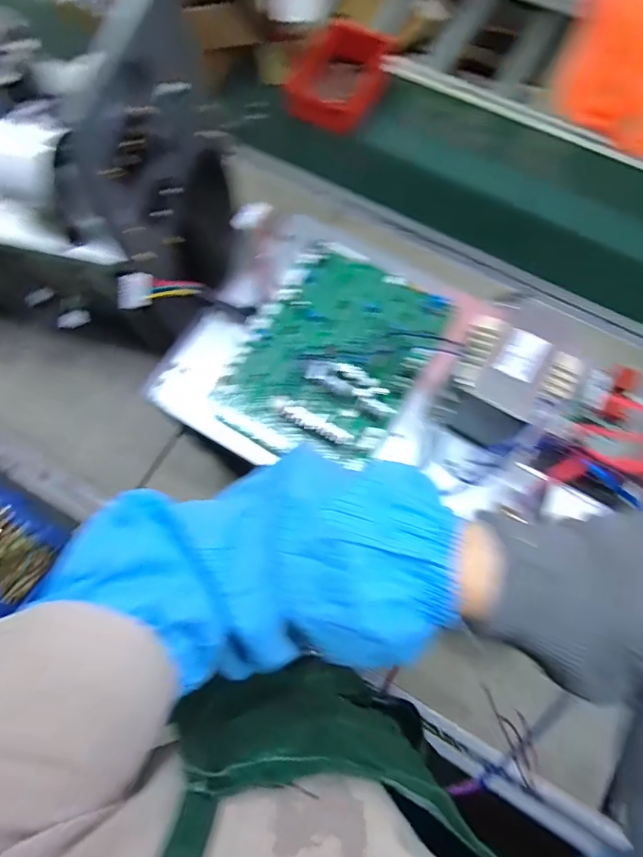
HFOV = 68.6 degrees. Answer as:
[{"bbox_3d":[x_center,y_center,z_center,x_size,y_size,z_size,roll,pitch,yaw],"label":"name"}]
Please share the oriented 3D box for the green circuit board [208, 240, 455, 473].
[{"bbox_3d":[0.010,-0.071,0.432,0.158,0.033,0.208,30,76,10],"label":"green circuit board"}]

